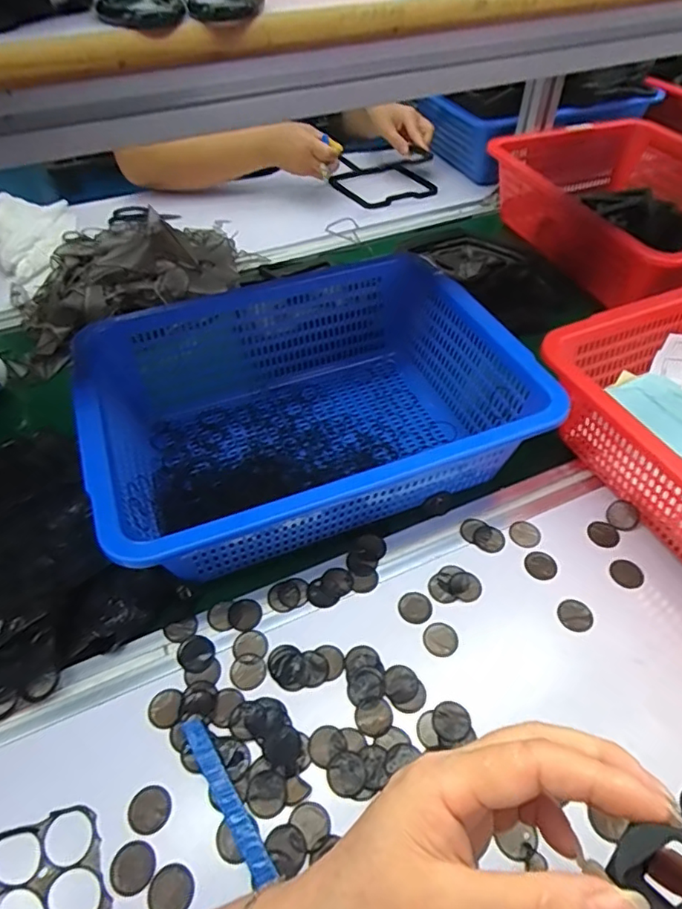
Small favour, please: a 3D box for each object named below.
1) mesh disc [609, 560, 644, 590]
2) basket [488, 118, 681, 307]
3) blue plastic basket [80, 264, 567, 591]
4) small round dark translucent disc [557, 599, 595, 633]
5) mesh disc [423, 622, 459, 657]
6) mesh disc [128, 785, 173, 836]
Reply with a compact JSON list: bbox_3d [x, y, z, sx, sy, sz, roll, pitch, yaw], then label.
[{"bbox_3d":[0.252,0.105,0.485,0.027,0.004,0.028,0,50,0],"label":"mesh disc"},{"bbox_3d":[0.449,-0.358,0.812,0.331,0.107,0.409,-17,52,-13],"label":"basket"},{"bbox_3d":[-0.034,-0.051,0.547,0.383,0.115,0.304,-19,52,-15],"label":"blue plastic basket"},{"bbox_3d":[0.196,0.134,0.460,0.027,0.004,0.027,0,50,0],"label":"small round dark translucent disc"},{"bbox_3d":[0.081,0.150,0.448,0.027,0.004,0.027,0,50,0],"label":"mesh disc"},{"bbox_3d":[-0.129,0.242,0.374,0.027,0.004,0.027,0,50,0],"label":"mesh disc"}]

